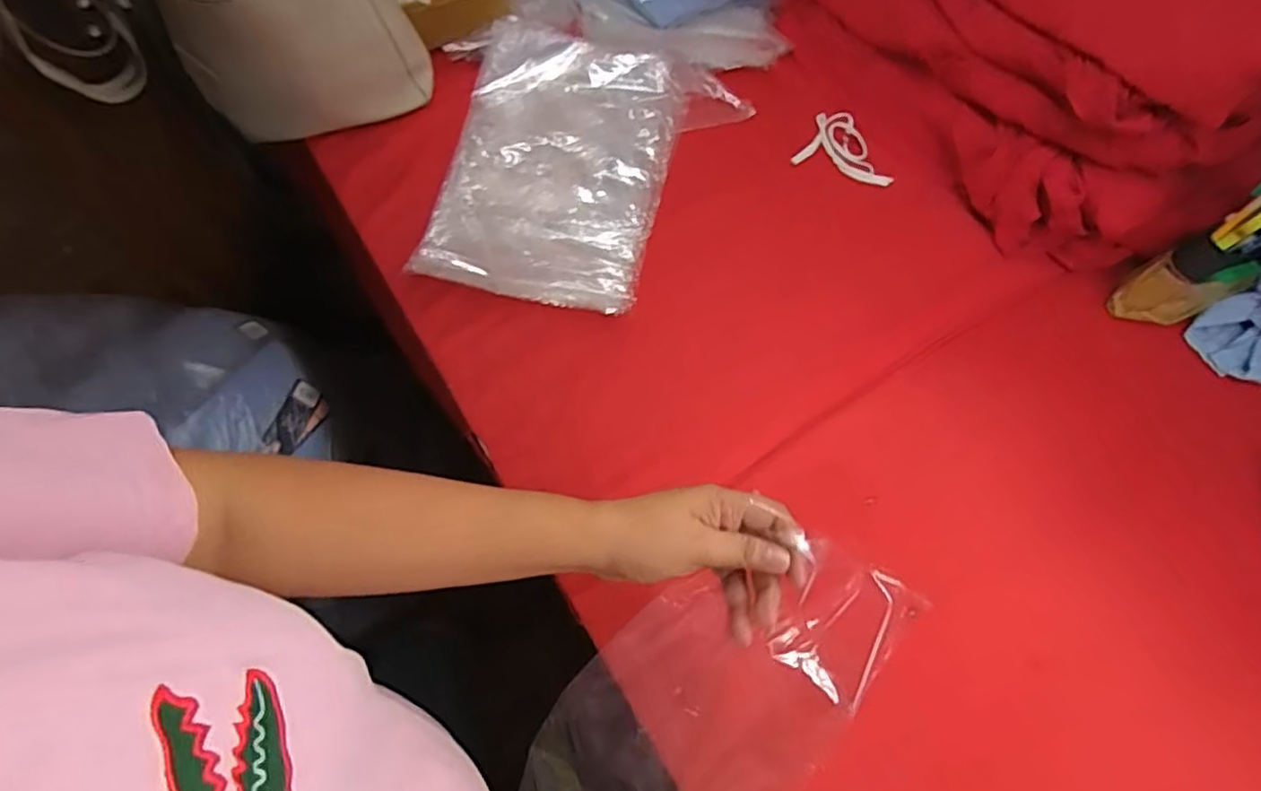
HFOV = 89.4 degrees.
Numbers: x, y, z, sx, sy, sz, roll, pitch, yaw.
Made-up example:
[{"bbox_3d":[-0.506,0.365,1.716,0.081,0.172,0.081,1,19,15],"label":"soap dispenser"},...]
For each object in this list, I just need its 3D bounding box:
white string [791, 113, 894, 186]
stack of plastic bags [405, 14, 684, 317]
[{"bbox_3d":[0.270,-0.310,0.794,0.118,0.013,0.089,18,65,3],"label":"white string"},{"bbox_3d":[-0.085,-0.280,0.743,0.254,0.037,0.391,11,65,-1],"label":"stack of plastic bags"}]

